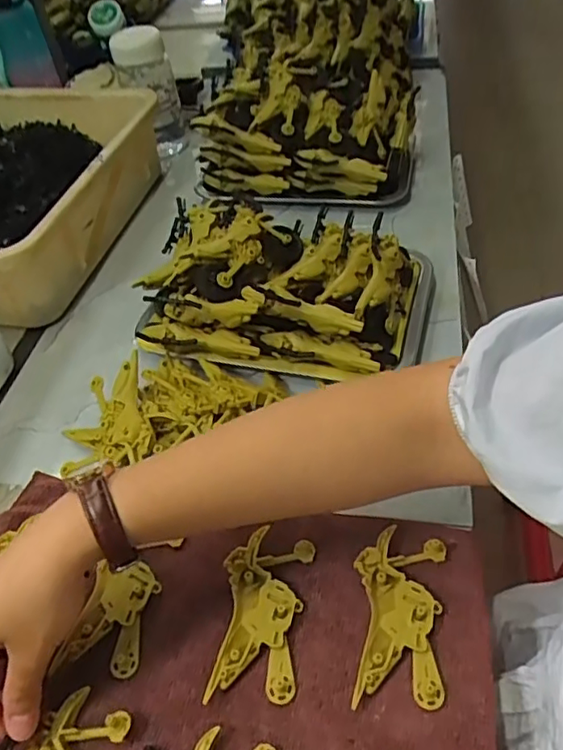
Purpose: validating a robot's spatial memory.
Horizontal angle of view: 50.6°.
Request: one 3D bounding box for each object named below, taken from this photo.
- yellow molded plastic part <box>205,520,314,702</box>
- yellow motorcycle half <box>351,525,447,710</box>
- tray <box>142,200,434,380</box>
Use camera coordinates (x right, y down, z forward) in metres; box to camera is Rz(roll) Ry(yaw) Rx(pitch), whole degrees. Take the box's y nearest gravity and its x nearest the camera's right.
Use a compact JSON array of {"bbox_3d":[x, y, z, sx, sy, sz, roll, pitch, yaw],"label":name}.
[{"bbox_3d":[-0.012,0.143,0.364,0.051,0.009,0.097,6,48,9],"label":"yellow molded plastic part"},{"bbox_3d":[0.070,0.143,0.354,0.051,0.009,0.099,6,48,10],"label":"yellow motorcycle half"},{"bbox_3d":[0.002,-0.080,0.532,0.261,0.067,0.166,3,48,7],"label":"tray"}]

